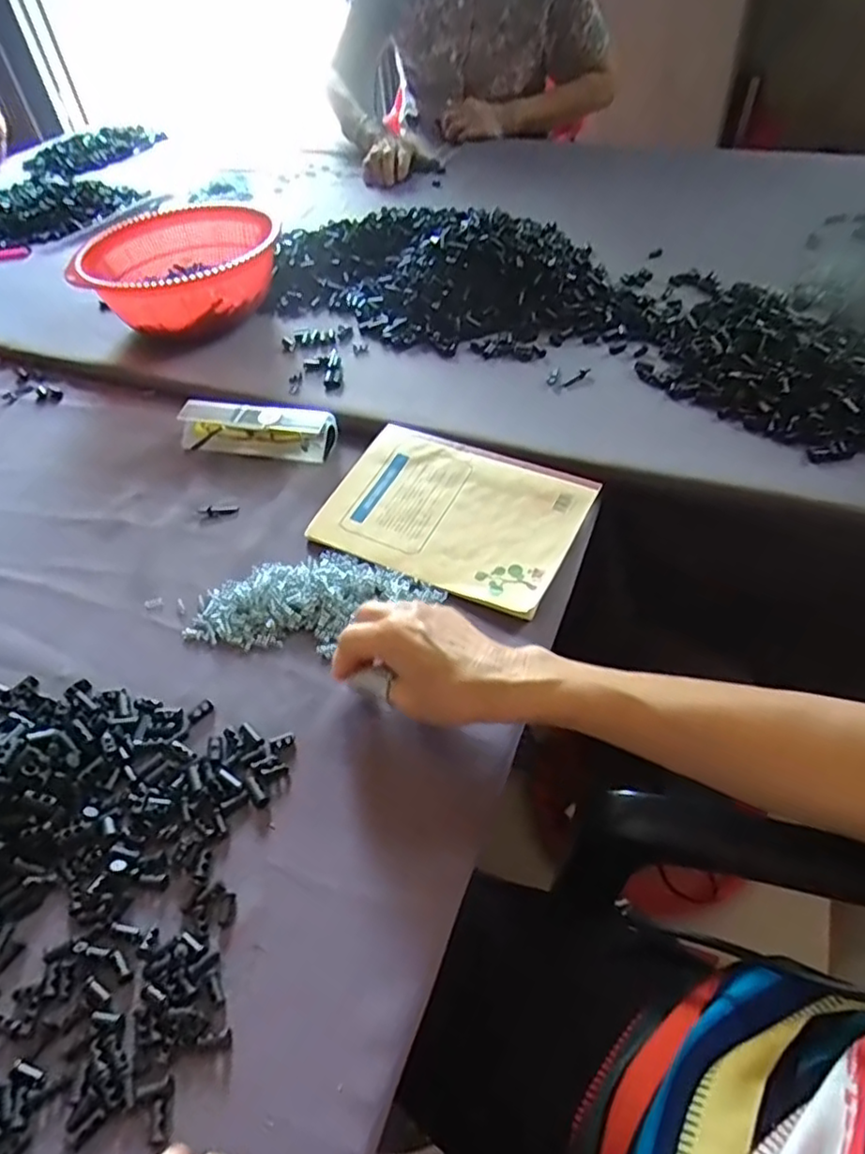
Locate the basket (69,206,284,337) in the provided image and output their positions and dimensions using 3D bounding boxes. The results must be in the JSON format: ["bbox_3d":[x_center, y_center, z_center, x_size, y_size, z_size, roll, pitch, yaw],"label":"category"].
[{"bbox_3d":[-0.301,-0.366,0.800,0.209,0.094,0.219,-3,49,4],"label":"basket"}]

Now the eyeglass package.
[{"bbox_3d":[-0.174,-0.146,0.636,0.154,0.032,0.042,8,50,14],"label":"eyeglass package"}]

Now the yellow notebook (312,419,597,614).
[{"bbox_3d":[0.016,-0.056,0.538,0.204,0.015,0.143,20,54,23],"label":"yellow notebook"}]

